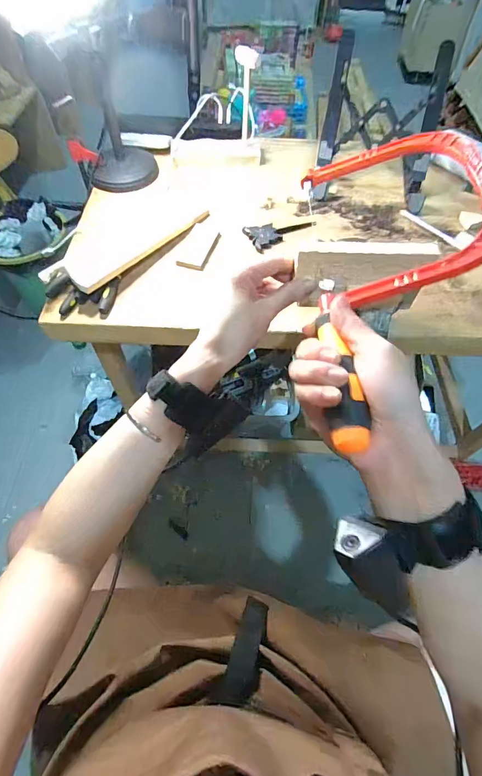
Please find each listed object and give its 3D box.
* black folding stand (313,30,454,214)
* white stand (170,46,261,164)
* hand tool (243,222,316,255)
[{"bbox_3d":[0.204,-0.386,0.555,0.176,0.132,0.196,11,60,5],"label":"black folding stand"},{"bbox_3d":[-0.039,-0.434,0.571,0.138,0.133,0.106,1,59,-1],"label":"white stand"},{"bbox_3d":[0.055,-0.224,0.523,0.102,0.008,0.046,-31,64,-18],"label":"hand tool"}]

